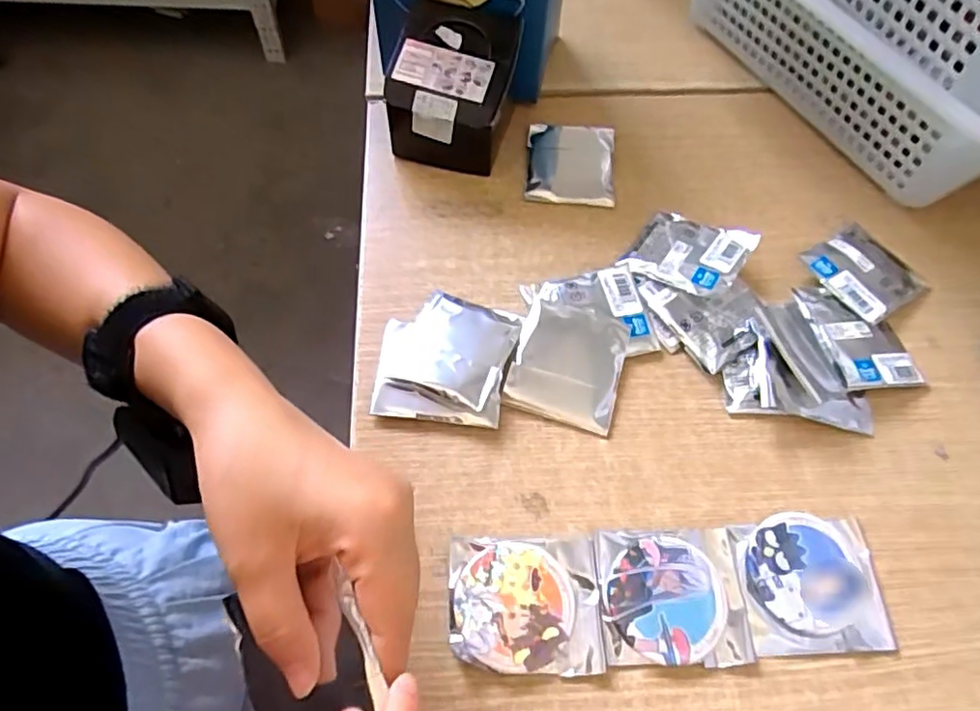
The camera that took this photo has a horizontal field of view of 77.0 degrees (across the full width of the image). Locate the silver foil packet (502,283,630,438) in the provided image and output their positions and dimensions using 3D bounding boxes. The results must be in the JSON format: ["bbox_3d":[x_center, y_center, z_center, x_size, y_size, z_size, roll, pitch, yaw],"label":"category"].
[{"bbox_3d":[0.051,0.002,0.398,0.068,0.009,0.085,17,63,6],"label":"silver foil packet"}]

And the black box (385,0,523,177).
[{"bbox_3d":[-0.027,-0.197,0.463,0.082,0.081,0.089,13,62,4],"label":"black box"}]

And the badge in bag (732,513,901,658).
[{"bbox_3d":[0.176,0.124,0.339,0.079,0.008,0.070,-1,62,-3],"label":"badge in bag"}]

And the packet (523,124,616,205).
[{"bbox_3d":[0.063,-0.150,0.480,0.067,0.008,0.077,5,62,0],"label":"packet"}]

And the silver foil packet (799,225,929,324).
[{"bbox_3d":[0.263,-0.058,0.434,0.072,0.015,0.068,-29,67,-17],"label":"silver foil packet"}]

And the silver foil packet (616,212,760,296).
[{"bbox_3d":[0.139,-0.072,0.431,0.074,0.008,0.062,23,63,23],"label":"silver foil packet"}]

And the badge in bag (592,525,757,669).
[{"bbox_3d":[0.099,0.129,0.333,0.078,0.009,0.068,1,62,-2],"label":"badge in bag"}]

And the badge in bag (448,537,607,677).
[{"bbox_3d":[0.019,0.132,0.328,0.080,0.010,0.067,1,62,-2],"label":"badge in bag"}]

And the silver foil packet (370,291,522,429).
[{"bbox_3d":[-0.027,-0.001,0.393,0.084,0.018,0.089,7,62,1],"label":"silver foil packet"}]

